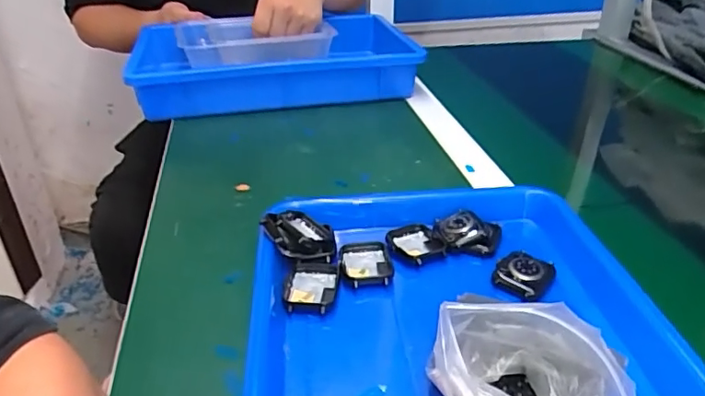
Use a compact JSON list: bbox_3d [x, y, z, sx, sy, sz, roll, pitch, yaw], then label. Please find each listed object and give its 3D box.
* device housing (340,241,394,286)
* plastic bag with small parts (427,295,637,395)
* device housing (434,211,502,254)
[{"bbox_3d":[0.010,0.051,0.410,0.037,0.011,0.047,-2,30,-3],"label":"device housing"},{"bbox_3d":[0.088,0.089,0.282,0.091,0.076,0.068,4,30,7],"label":"plastic bag with small parts"},{"bbox_3d":[0.093,0.027,0.438,0.052,0.018,0.043,5,31,9],"label":"device housing"}]

